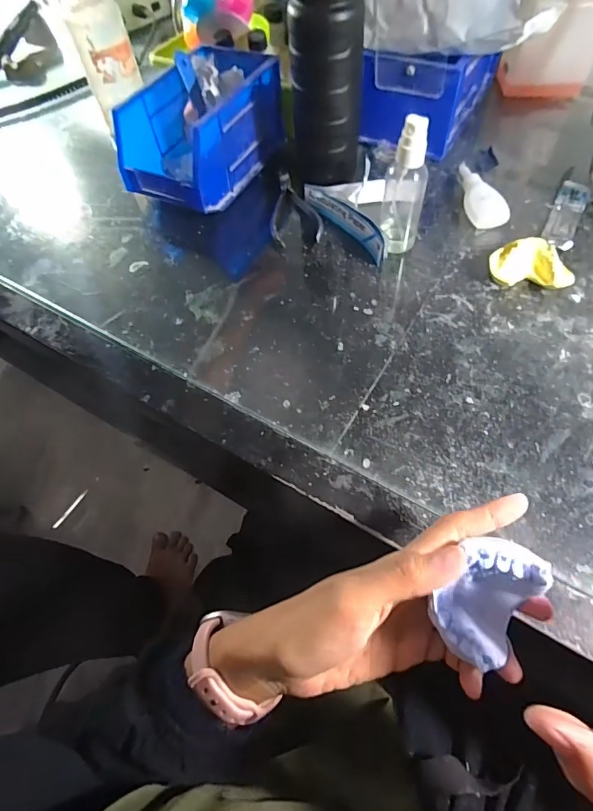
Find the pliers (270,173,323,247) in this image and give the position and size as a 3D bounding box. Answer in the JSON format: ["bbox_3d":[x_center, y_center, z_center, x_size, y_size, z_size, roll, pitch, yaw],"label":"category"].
[{"bbox_3d":[-0.005,-0.201,0.436,0.049,0.009,0.108,-10,60,-1],"label":"pliers"}]

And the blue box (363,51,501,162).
[{"bbox_3d":[0.155,-0.371,0.479,0.099,0.088,0.174,27,66,18],"label":"blue box"}]

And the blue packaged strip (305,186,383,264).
[{"bbox_3d":[0.048,-0.177,0.413,0.021,0.021,0.113,-36,64,-15],"label":"blue packaged strip"}]

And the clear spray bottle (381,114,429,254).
[{"bbox_3d":[0.093,-0.184,0.364,0.025,0.110,0.029,-29,62,-12],"label":"clear spray bottle"}]

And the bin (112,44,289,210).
[{"bbox_3d":[-0.092,-0.284,0.448,0.094,0.083,0.177,24,65,17],"label":"bin"}]

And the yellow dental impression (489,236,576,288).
[{"bbox_3d":[0.198,-0.118,0.364,0.063,0.027,0.034,7,61,8],"label":"yellow dental impression"}]

